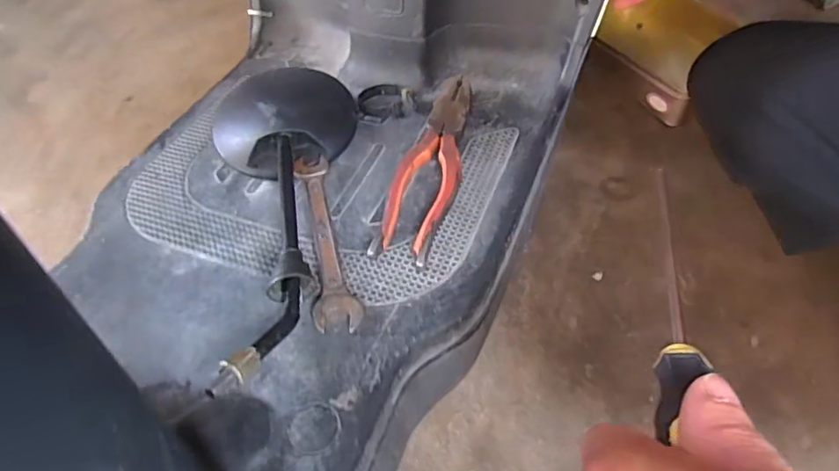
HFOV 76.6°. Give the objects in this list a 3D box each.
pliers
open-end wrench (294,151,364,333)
[{"bbox_3d":[0.013,-0.061,0.391,0.041,0.013,0.198,12,54,11],"label":"pliers"},{"bbox_3d":[-0.063,0.000,0.344,0.027,0.010,0.138,-14,53,-8],"label":"open-end wrench"}]

